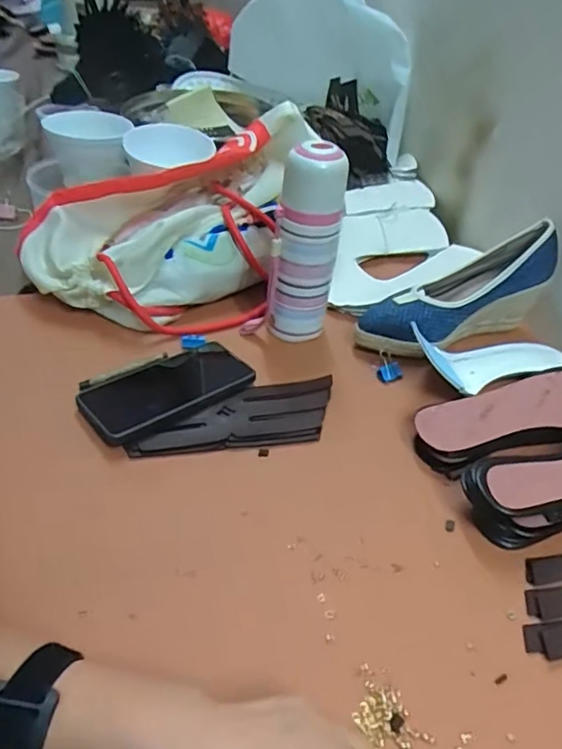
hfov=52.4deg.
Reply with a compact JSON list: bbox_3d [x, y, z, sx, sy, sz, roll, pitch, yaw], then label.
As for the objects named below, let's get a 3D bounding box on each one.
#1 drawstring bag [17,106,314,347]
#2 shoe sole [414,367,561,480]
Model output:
[{"bbox_3d":[-0.120,-0.172,0.670,0.346,0.159,0.201,-11,43,-19],"label":"drawstring bag"},{"bbox_3d":[0.244,0.041,0.565,0.238,0.027,0.083,-11,43,-20],"label":"shoe sole"}]

